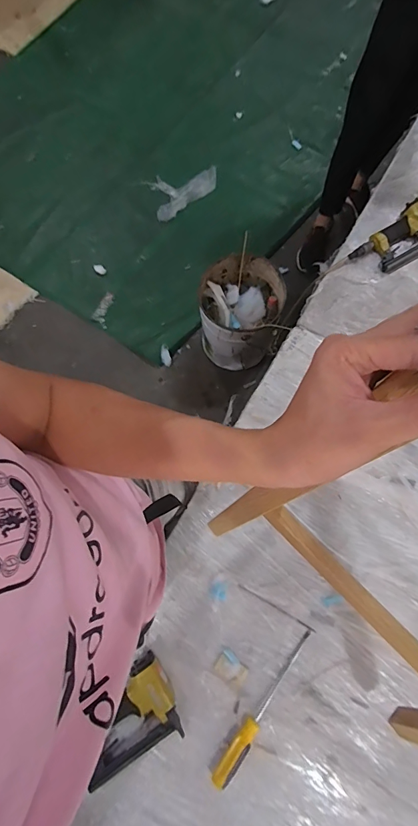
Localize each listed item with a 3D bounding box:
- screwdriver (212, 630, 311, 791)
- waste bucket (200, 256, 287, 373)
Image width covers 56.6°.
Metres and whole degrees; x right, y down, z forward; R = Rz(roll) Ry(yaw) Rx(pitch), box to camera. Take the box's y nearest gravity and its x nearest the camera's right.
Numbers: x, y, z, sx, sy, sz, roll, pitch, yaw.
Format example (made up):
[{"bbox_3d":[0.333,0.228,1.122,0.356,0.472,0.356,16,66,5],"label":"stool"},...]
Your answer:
[{"bbox_3d":[0.099,0.528,0.695,0.036,0.029,0.292,34,77,11],"label":"screwdriver"},{"bbox_3d":[0.110,-0.353,1.430,0.279,0.301,0.328,20,74,6],"label":"waste bucket"}]

